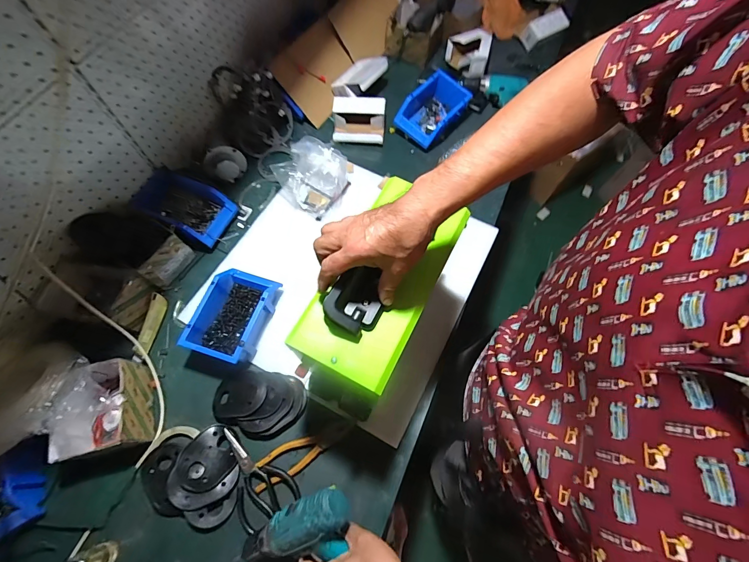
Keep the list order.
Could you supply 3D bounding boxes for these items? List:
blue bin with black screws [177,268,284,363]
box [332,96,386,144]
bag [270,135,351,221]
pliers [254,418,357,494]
[{"bbox_3d":[-0.271,0.063,0.677,0.119,0.063,0.180,16,67,5],"label":"blue bin with black screws"},{"bbox_3d":[-0.041,-0.423,0.912,0.134,0.063,0.106,3,66,0],"label":"box"},{"bbox_3d":[-0.149,-0.245,0.810,0.147,0.103,0.132,33,70,12],"label":"bag"},{"bbox_3d":[-0.121,0.305,0.622,0.192,0.008,0.053,-21,69,-10],"label":"pliers"}]

